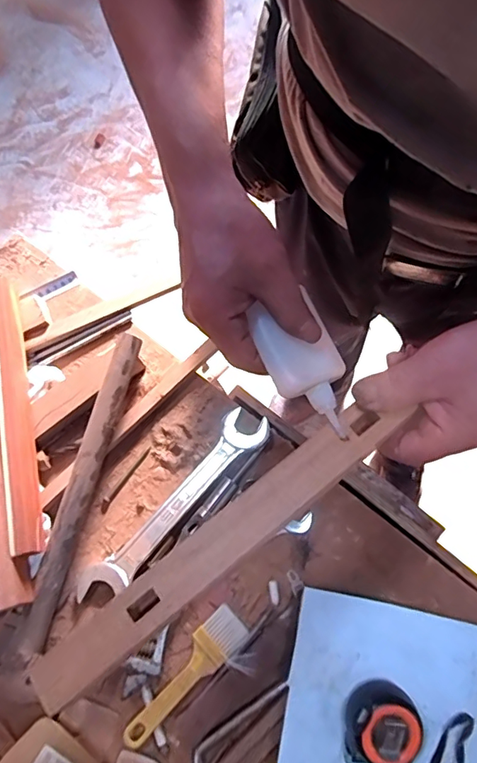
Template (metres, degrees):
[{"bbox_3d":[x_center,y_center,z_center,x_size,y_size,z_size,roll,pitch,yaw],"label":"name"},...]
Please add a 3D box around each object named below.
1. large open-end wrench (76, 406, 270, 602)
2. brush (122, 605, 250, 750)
[{"bbox_3d":[-0.066,0.130,0.515,0.048,0.013,0.251,39,80,15],"label":"large open-end wrench"},{"bbox_3d":[-0.053,0.281,0.464,0.038,0.008,0.146,41,81,15],"label":"brush"}]

